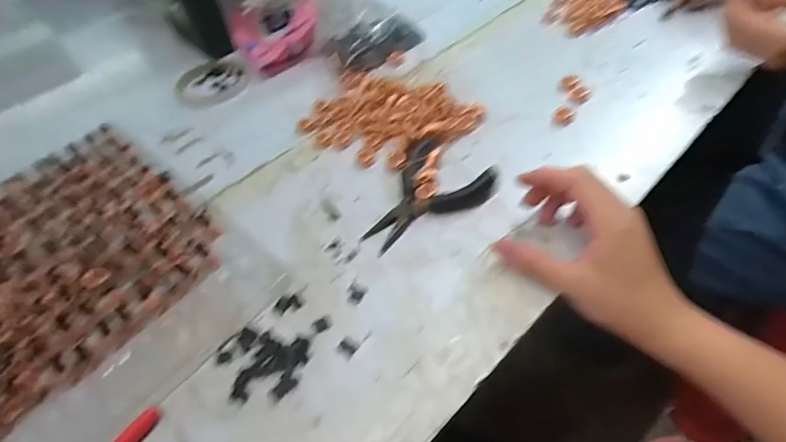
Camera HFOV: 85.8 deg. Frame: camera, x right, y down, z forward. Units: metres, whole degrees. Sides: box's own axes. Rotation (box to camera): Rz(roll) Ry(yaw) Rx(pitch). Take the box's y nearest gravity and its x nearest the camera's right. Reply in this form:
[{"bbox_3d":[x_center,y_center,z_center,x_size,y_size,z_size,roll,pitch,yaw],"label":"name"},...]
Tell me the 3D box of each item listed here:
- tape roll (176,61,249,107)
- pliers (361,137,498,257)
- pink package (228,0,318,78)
[{"bbox_3d":[-0.236,-0.180,0.550,0.093,0.018,0.093,-3,52,4],"label":"tape roll"},{"bbox_3d":[0.026,-0.021,0.376,0.091,0.015,0.121,31,61,26],"label":"pliers"},{"bbox_3d":[-0.152,-0.251,0.563,0.103,0.053,0.105,-31,56,-17],"label":"pink package"}]

